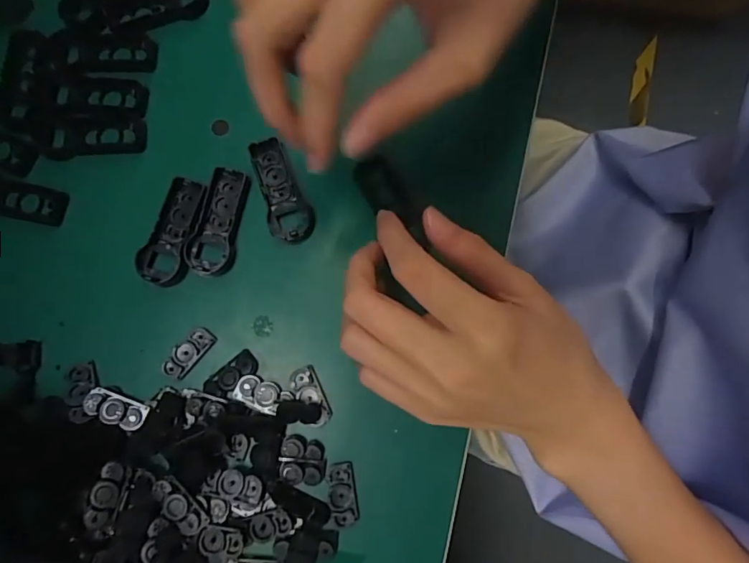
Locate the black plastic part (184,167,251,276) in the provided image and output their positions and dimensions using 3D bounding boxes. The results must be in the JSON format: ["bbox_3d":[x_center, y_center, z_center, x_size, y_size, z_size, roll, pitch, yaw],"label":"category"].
[{"bbox_3d":[-0.080,-0.030,0.243,0.021,0.010,0.055,9,80,2],"label":"black plastic part"}]

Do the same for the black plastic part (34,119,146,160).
[{"bbox_3d":[-0.150,-0.077,0.252,0.055,0.006,0.021,-6,79,-1],"label":"black plastic part"}]

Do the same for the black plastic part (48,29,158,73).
[{"bbox_3d":[-0.148,-0.124,0.260,0.054,0.009,0.023,-1,79,0],"label":"black plastic part"}]

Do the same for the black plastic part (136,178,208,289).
[{"bbox_3d":[-0.102,-0.025,0.240,0.023,0.008,0.055,12,80,2],"label":"black plastic part"}]

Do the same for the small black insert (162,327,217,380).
[{"bbox_3d":[-0.091,0.035,0.232,0.012,0.004,0.028,41,82,7],"label":"small black insert"}]

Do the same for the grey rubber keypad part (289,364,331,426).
[{"bbox_3d":[-0.031,0.055,0.231,0.013,0.004,0.029,-24,80,-4],"label":"grey rubber keypad part"}]

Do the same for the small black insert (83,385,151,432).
[{"bbox_3d":[-0.122,0.060,0.224,0.029,0.005,0.013,21,80,4],"label":"small black insert"}]

